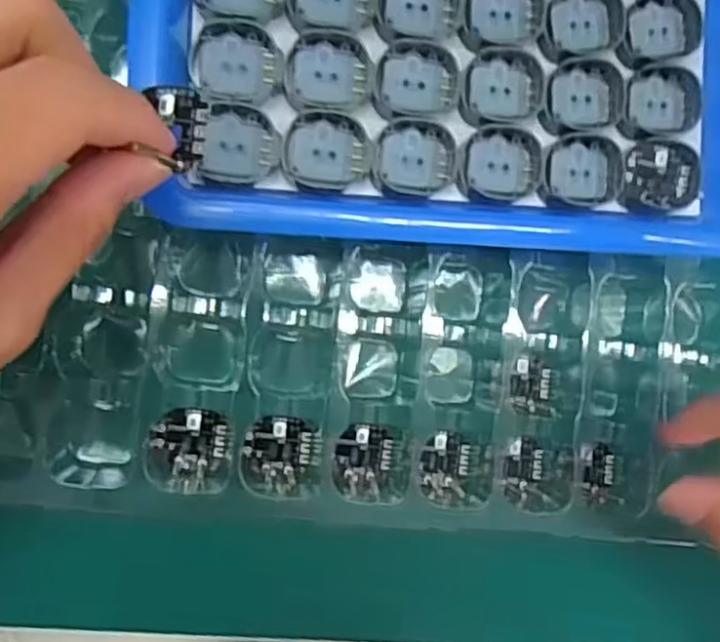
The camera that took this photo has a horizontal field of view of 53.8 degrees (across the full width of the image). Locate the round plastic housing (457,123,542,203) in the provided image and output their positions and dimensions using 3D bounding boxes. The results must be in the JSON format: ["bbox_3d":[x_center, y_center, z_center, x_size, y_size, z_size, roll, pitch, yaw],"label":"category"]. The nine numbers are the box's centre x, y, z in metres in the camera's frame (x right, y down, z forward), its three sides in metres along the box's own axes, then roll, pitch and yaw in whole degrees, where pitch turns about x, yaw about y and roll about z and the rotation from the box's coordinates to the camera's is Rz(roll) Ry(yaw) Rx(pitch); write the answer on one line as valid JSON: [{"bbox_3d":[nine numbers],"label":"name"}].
[{"bbox_3d":[0.049,-0.056,0.250,0.029,0.008,0.025,2,88,-10],"label":"round plastic housing"}]

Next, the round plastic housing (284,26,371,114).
[{"bbox_3d":[-0.010,-0.083,0.236,0.028,0.004,0.028,0,88,-10],"label":"round plastic housing"}]

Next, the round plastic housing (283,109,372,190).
[{"bbox_3d":[-0.011,-0.057,0.238,0.028,0.006,0.024,6,87,-10],"label":"round plastic housing"}]

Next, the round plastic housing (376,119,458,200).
[{"bbox_3d":[0.019,-0.056,0.244,0.028,0.007,0.024,4,88,-10],"label":"round plastic housing"}]

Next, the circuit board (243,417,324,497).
[{"bbox_3d":[-0.029,0.050,0.265,0.028,0.004,0.029,8,87,-10],"label":"circuit board"}]

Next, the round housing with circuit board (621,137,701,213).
[{"bbox_3d":[0.109,-0.053,0.256,0.030,0.004,0.026,-6,89,-10],"label":"round housing with circuit board"}]

